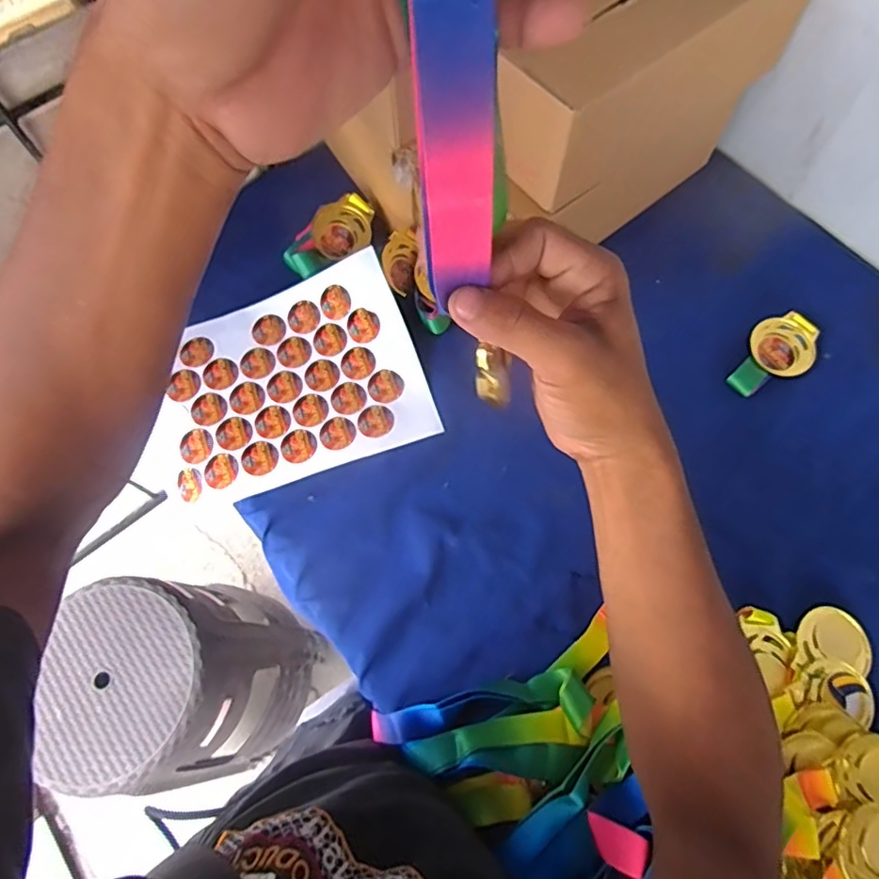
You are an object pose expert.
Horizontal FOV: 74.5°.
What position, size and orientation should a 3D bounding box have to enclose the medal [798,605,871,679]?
[{"bbox_3d":[0.333,0.170,0.488,0.057,0.004,0.054,-3,67,2],"label":"medal"}]

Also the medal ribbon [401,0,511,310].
[{"bbox_3d":[0.007,-0.122,0.185,0.038,0.184,0.015,-23,61,-8],"label":"medal ribbon"}]

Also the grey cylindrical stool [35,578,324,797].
[{"bbox_3d":[-0.448,0.429,1.054,0.291,0.418,0.317,-1,67,3],"label":"grey cylindrical stool"}]

